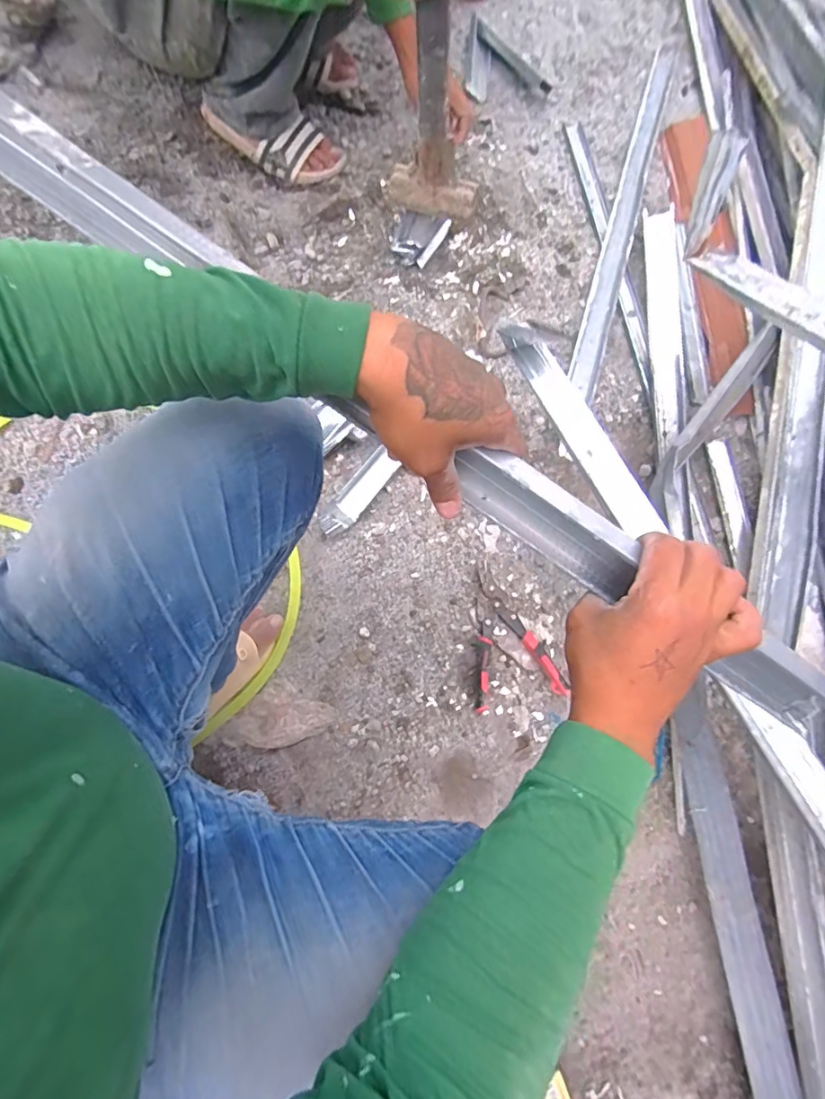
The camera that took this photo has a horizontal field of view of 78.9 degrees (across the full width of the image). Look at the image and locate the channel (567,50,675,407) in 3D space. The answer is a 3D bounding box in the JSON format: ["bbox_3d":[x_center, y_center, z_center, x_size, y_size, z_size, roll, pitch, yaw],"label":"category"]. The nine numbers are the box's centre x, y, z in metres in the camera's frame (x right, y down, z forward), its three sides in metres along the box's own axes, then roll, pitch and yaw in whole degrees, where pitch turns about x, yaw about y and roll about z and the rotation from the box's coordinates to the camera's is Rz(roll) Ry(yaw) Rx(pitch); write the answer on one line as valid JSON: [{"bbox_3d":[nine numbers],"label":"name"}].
[{"bbox_3d":[0.426,-0.682,1.003,0.051,0.022,0.880,17,76,5],"label":"channel"}]

